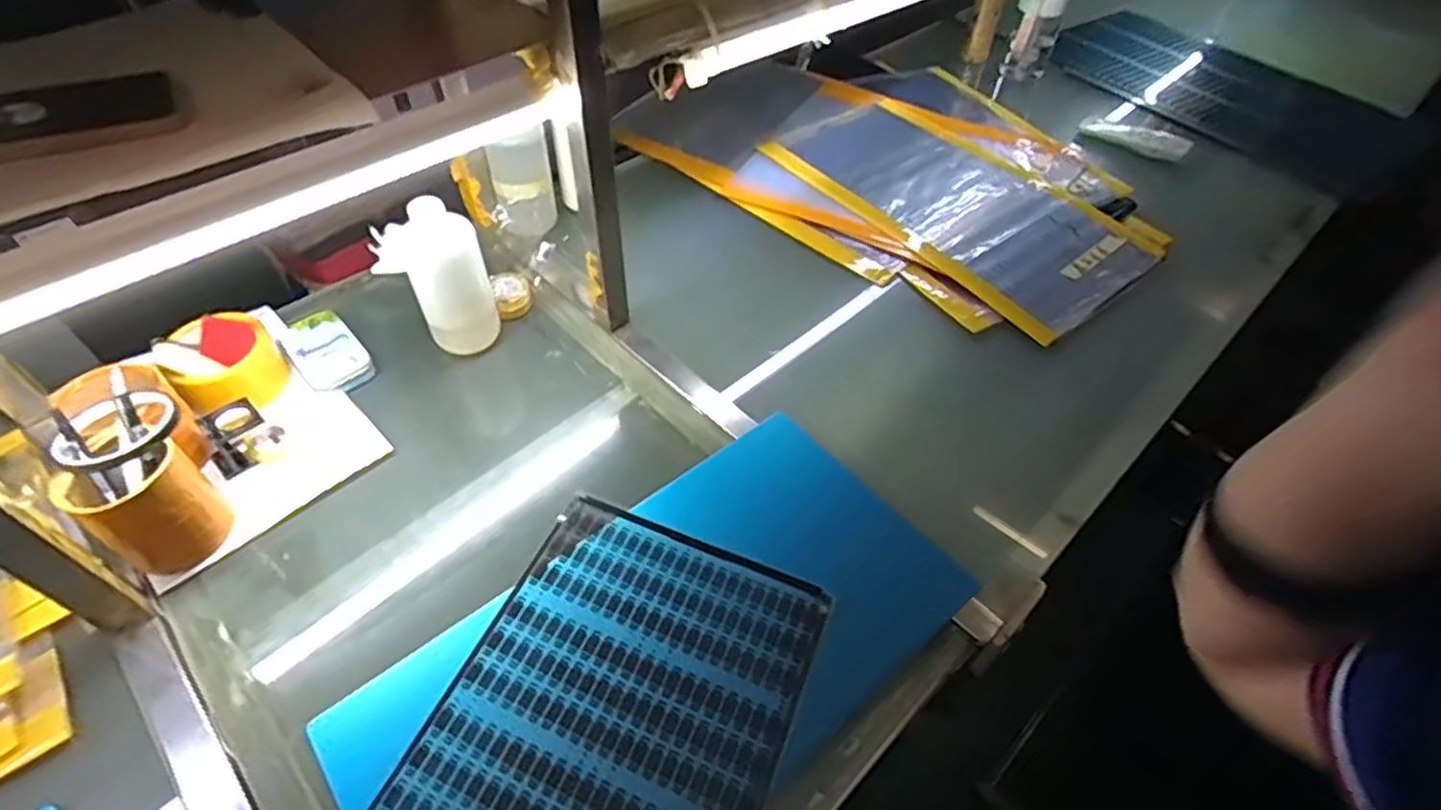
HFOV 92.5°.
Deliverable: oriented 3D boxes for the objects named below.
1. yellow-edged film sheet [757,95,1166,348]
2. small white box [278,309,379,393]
[{"bbox_3d":[0.341,-0.314,0.999,0.326,0.017,0.520,-31,58,-25],"label":"yellow-edged film sheet"},{"bbox_3d":[-0.425,-0.058,0.742,0.063,0.017,0.130,-34,59,-27],"label":"small white box"}]

